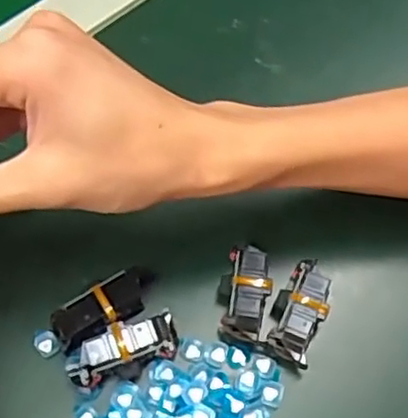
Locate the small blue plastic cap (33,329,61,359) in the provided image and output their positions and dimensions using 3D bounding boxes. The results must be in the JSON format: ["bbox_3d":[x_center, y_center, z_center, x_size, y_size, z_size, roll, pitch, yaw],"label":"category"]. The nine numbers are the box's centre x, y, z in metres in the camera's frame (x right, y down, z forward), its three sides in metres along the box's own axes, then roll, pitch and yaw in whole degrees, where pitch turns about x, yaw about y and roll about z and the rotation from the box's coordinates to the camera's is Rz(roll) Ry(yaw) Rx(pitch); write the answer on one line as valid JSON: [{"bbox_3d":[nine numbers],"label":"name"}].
[{"bbox_3d":[-0.079,0.067,0.335,0.011,0.006,0.015,-38,71,-18],"label":"small blue plastic cap"}]

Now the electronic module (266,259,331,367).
[{"bbox_3d":[0.048,0.052,0.340,0.025,0.022,0.052,22,65,9],"label":"electronic module"}]

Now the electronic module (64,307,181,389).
[{"bbox_3d":[-0.040,0.068,0.325,0.054,0.016,0.024,-15,65,-8],"label":"electronic module"}]

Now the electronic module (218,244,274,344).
[{"bbox_3d":[0.020,0.043,0.339,0.025,0.017,0.046,15,65,6],"label":"electronic module"}]

